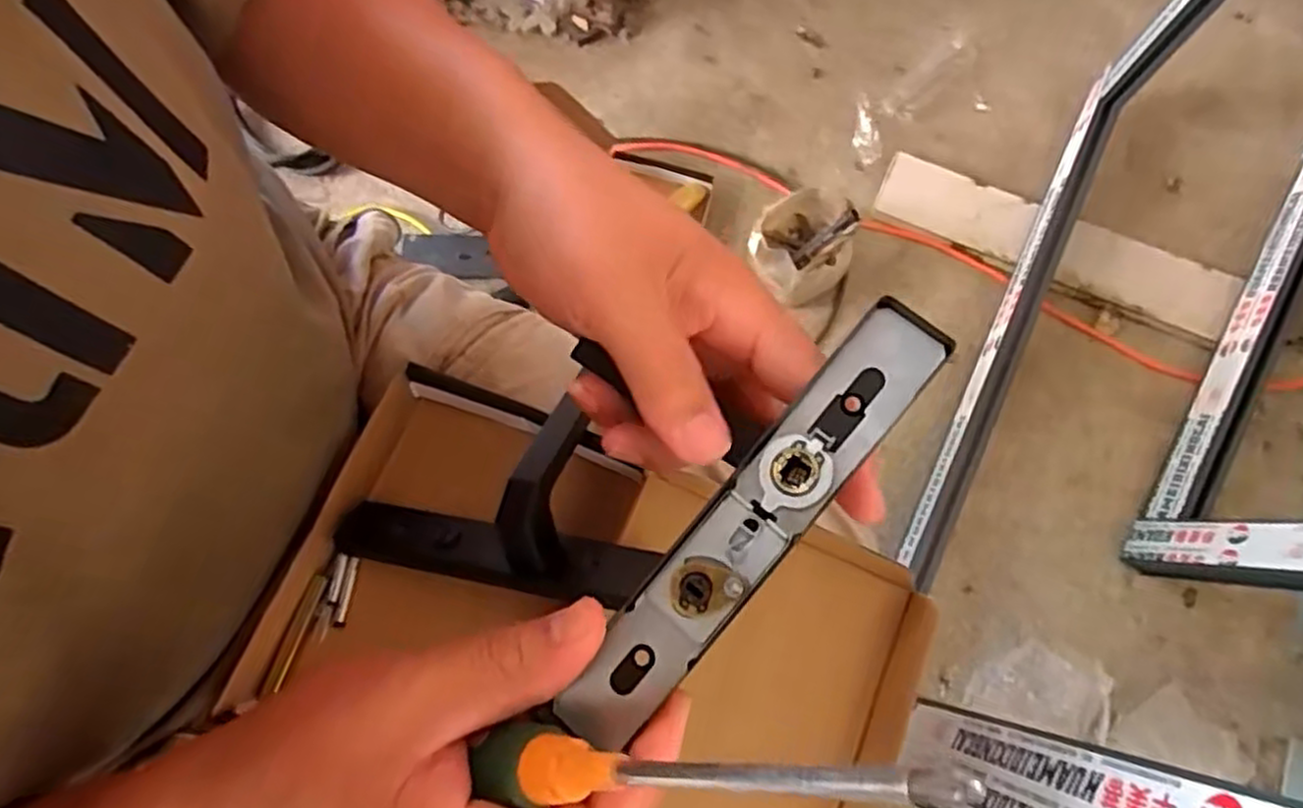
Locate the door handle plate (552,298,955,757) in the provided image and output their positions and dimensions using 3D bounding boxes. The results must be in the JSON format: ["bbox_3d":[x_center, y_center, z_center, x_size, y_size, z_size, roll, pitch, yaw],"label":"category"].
[{"bbox_3d":[0.032,0.041,0.252,0.030,0.010,0.176,39,89,10],"label":"door handle plate"}]

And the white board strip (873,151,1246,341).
[{"bbox_3d":[0.539,-0.220,1.025,0.465,0.027,0.105,24,75,7],"label":"white board strip"}]

